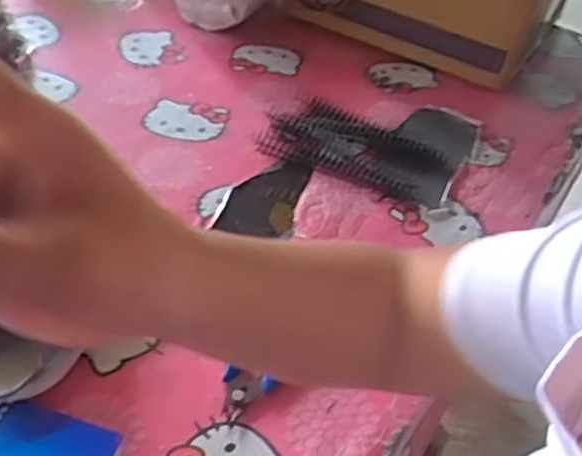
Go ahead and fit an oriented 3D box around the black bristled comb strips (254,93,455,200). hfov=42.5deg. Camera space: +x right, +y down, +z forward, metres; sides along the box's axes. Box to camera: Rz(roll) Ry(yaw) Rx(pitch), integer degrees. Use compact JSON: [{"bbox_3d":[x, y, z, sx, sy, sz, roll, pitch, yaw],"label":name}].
[{"bbox_3d":[0.063,-0.079,0.732,0.178,0.012,0.106,22,42,17],"label":"black bristled comb strips"}]

